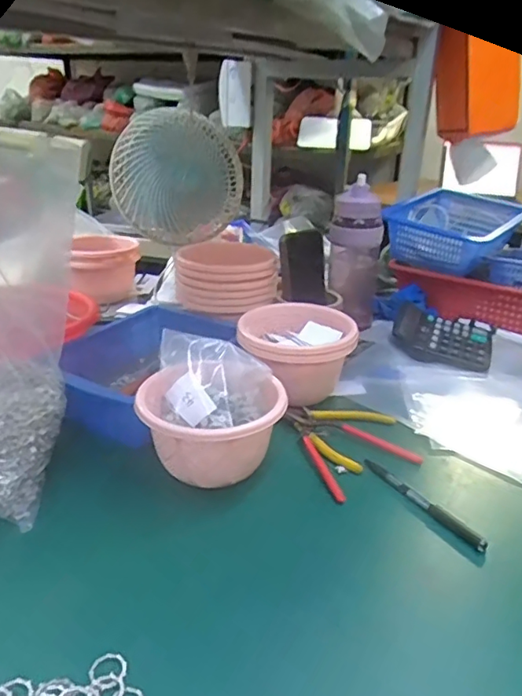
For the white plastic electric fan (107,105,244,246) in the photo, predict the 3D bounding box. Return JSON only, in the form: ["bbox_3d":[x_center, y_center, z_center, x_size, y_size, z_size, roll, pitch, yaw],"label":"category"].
[{"bbox_3d":[-0.136,-0.280,0.916,0.215,0.193,0.084,-14,29,-30],"label":"white plastic electric fan"}]

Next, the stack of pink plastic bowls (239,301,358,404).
[{"bbox_3d":[0.044,0.008,0.727,0.146,0.093,0.135,-1,25,-6],"label":"stack of pink plastic bowls"}]

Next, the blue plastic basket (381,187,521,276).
[{"bbox_3d":[0.350,-0.200,1.002,0.182,0.124,0.283,20,30,34],"label":"blue plastic basket"}]

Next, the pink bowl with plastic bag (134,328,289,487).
[{"bbox_3d":[-0.055,0.065,0.577,0.135,0.111,0.143,2,25,-1],"label":"pink bowl with plastic bag"}]

